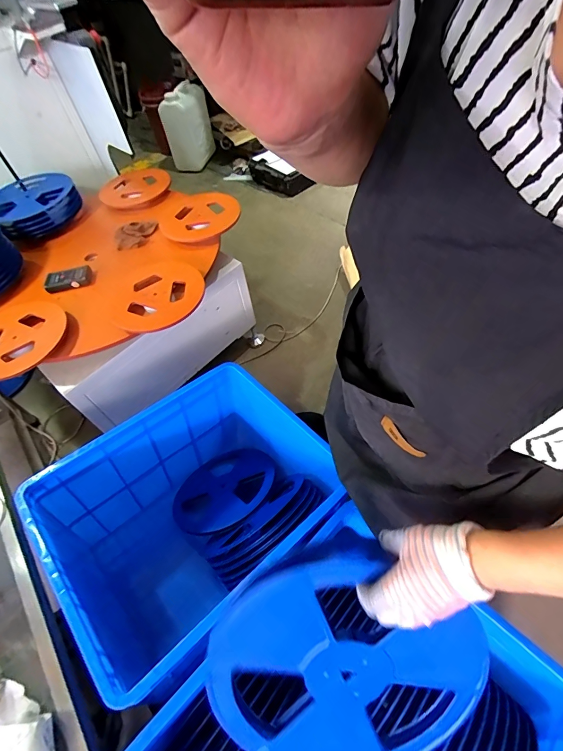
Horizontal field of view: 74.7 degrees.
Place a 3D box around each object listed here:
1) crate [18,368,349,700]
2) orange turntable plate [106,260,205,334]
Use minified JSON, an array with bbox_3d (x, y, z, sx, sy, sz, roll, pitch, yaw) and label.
[{"bbox_3d":[-0.218,0.369,0.945,0.657,0.401,0.488,-37,58,-18],"label":"crate"},{"bbox_3d":[-0.346,-0.233,1.043,0.258,0.027,0.263,-4,54,5],"label":"orange turntable plate"}]

